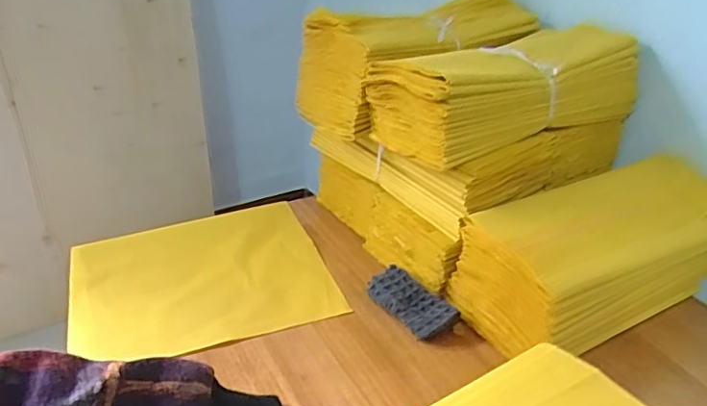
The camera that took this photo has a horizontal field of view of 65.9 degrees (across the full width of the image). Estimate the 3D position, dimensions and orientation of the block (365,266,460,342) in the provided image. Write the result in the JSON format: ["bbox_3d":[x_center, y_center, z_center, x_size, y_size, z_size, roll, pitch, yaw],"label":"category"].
[{"bbox_3d":[0.066,0.115,0.632,0.051,0.030,0.100,-23,38,-37],"label":"block"}]

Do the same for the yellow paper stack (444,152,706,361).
[{"bbox_3d":[0.281,0.056,0.626,0.310,0.135,0.138,-13,33,-25],"label":"yellow paper stack"}]

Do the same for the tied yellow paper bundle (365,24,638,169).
[{"bbox_3d":[0.189,-0.141,0.680,0.331,0.104,0.146,-16,35,-29],"label":"tied yellow paper bundle"}]

